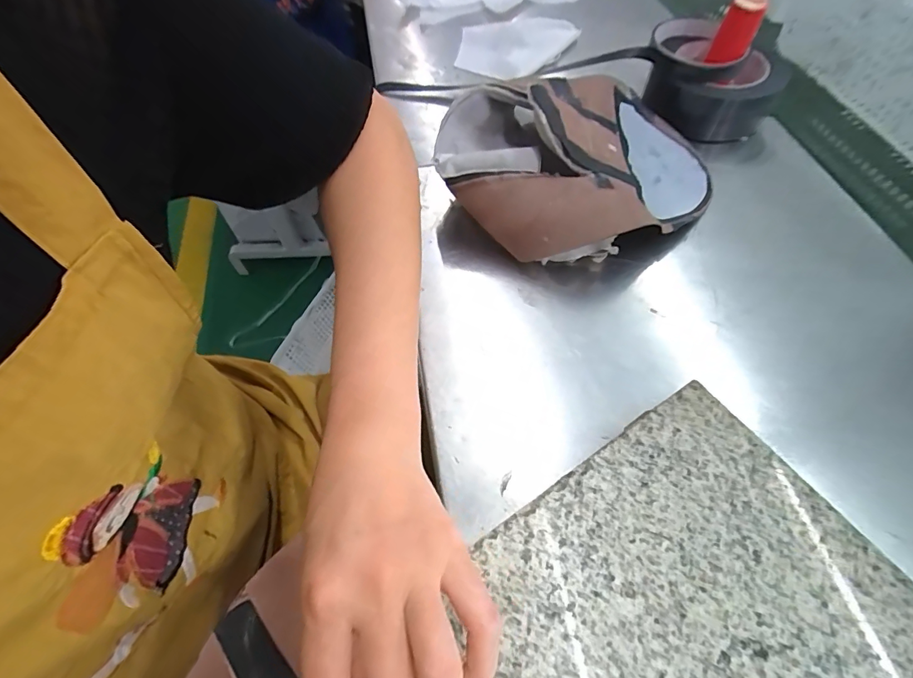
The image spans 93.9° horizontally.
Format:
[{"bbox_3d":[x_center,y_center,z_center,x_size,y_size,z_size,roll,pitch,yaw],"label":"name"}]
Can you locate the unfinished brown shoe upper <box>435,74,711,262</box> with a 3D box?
[{"bbox_3d":[0.108,-0.165,0.358,0.235,0.063,0.189,-38,65,-18],"label":"unfinished brown shoe upper"}]

